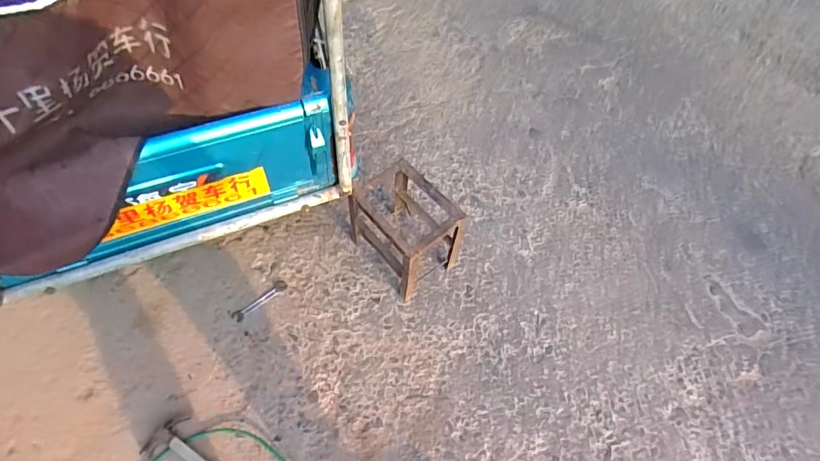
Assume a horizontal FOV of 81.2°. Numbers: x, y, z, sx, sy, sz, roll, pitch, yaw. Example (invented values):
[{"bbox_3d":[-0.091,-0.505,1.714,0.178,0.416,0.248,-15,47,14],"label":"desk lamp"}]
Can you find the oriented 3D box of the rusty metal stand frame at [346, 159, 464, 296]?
[{"bbox_3d":[-0.022,-0.009,1.420,0.214,0.288,0.315,-33,65,-24],"label":"rusty metal stand frame"}]

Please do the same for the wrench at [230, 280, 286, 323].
[{"bbox_3d":[-0.451,0.210,1.441,0.179,0.004,0.040,-36,67,-23],"label":"wrench"}]

